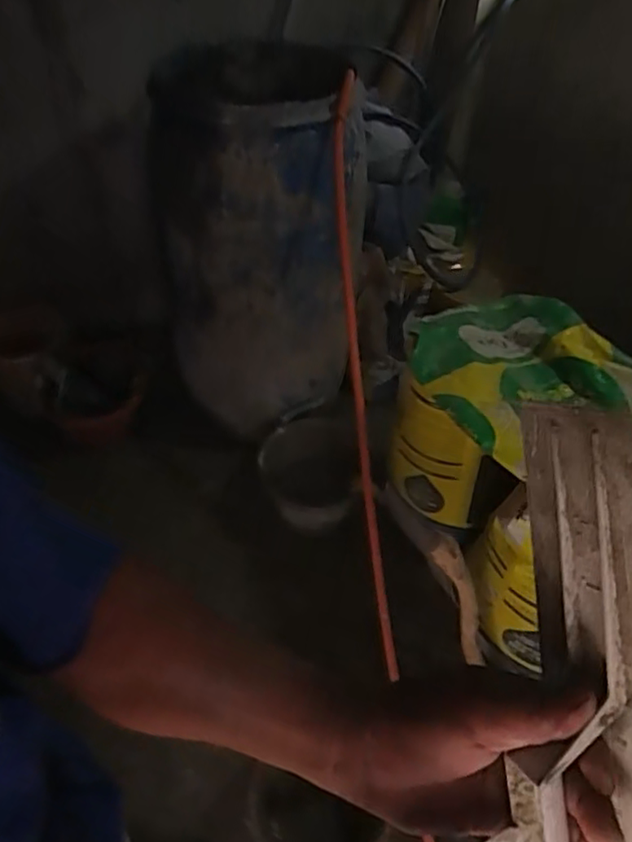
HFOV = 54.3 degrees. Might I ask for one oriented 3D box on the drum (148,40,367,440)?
[{"bbox_3d":[-0.135,-0.367,1.467,0.440,0.781,0.443,-7,46,-10],"label":"drum"}]

